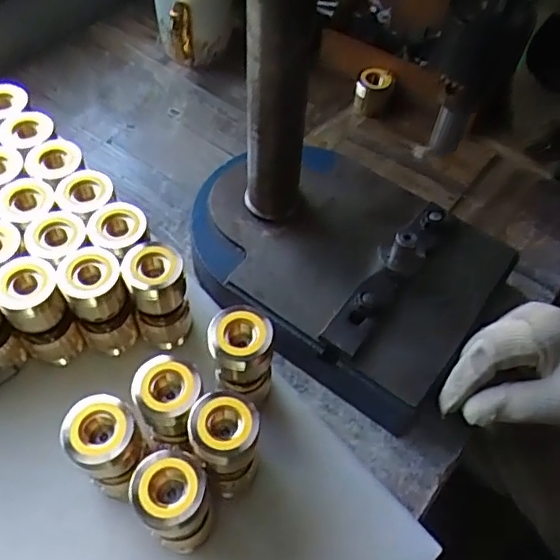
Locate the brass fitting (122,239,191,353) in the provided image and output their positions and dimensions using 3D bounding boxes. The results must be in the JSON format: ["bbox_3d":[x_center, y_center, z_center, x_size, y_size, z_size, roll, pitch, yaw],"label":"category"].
[{"bbox_3d":[-0.089,0.015,0.434,0.039,0.097,0.036,-15,59,-12],"label":"brass fitting"}]

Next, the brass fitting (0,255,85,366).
[{"bbox_3d":[-0.172,0.025,0.421,0.039,0.096,0.037,-29,63,-20],"label":"brass fitting"}]

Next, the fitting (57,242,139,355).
[{"bbox_3d":[-0.132,0.018,0.430,0.039,0.095,0.041,1,57,-2],"label":"fitting"}]

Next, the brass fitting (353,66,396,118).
[{"bbox_3d":[0.099,-0.198,0.615,0.039,0.040,0.036,1,57,-2],"label":"brass fitting"}]

